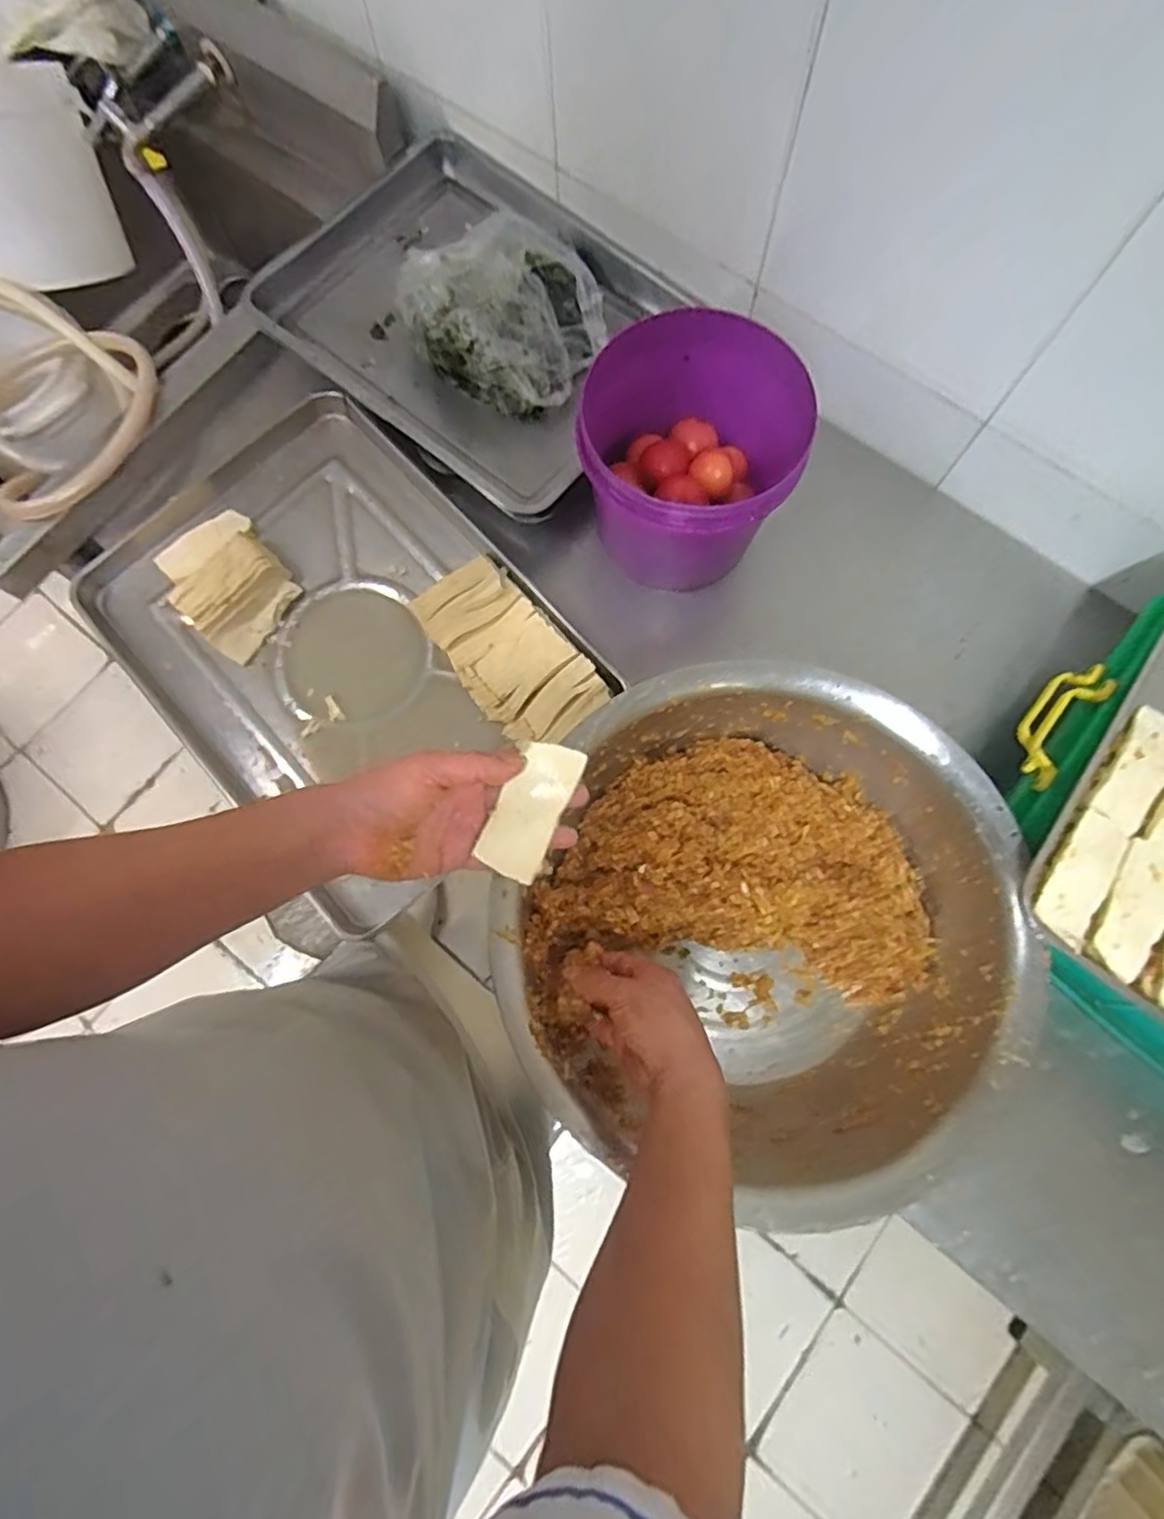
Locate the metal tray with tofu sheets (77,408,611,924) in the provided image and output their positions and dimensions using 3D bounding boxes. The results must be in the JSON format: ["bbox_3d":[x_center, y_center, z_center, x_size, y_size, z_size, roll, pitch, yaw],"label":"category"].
[{"bbox_3d":[-0.284,-0.137,0.776,0.411,0.065,0.540,-41,79,-8],"label":"metal tray with tofu sheets"}]

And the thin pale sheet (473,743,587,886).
[{"bbox_3d":[-0.039,0.038,0.511,0.046,0.011,0.107,26,87,7],"label":"thin pale sheet"}]

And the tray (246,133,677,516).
[{"bbox_3d":[-0.124,-0.542,0.797,0.448,0.129,0.363,37,80,9],"label":"tray"}]

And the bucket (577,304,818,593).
[{"bbox_3d":[0.109,-0.316,0.721,0.221,0.191,0.208,0,77,1],"label":"bucket"}]

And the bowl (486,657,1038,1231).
[{"bbox_3d":[0.169,0.152,0.648,0.425,0.154,0.437,0,77,1],"label":"bowl"}]

